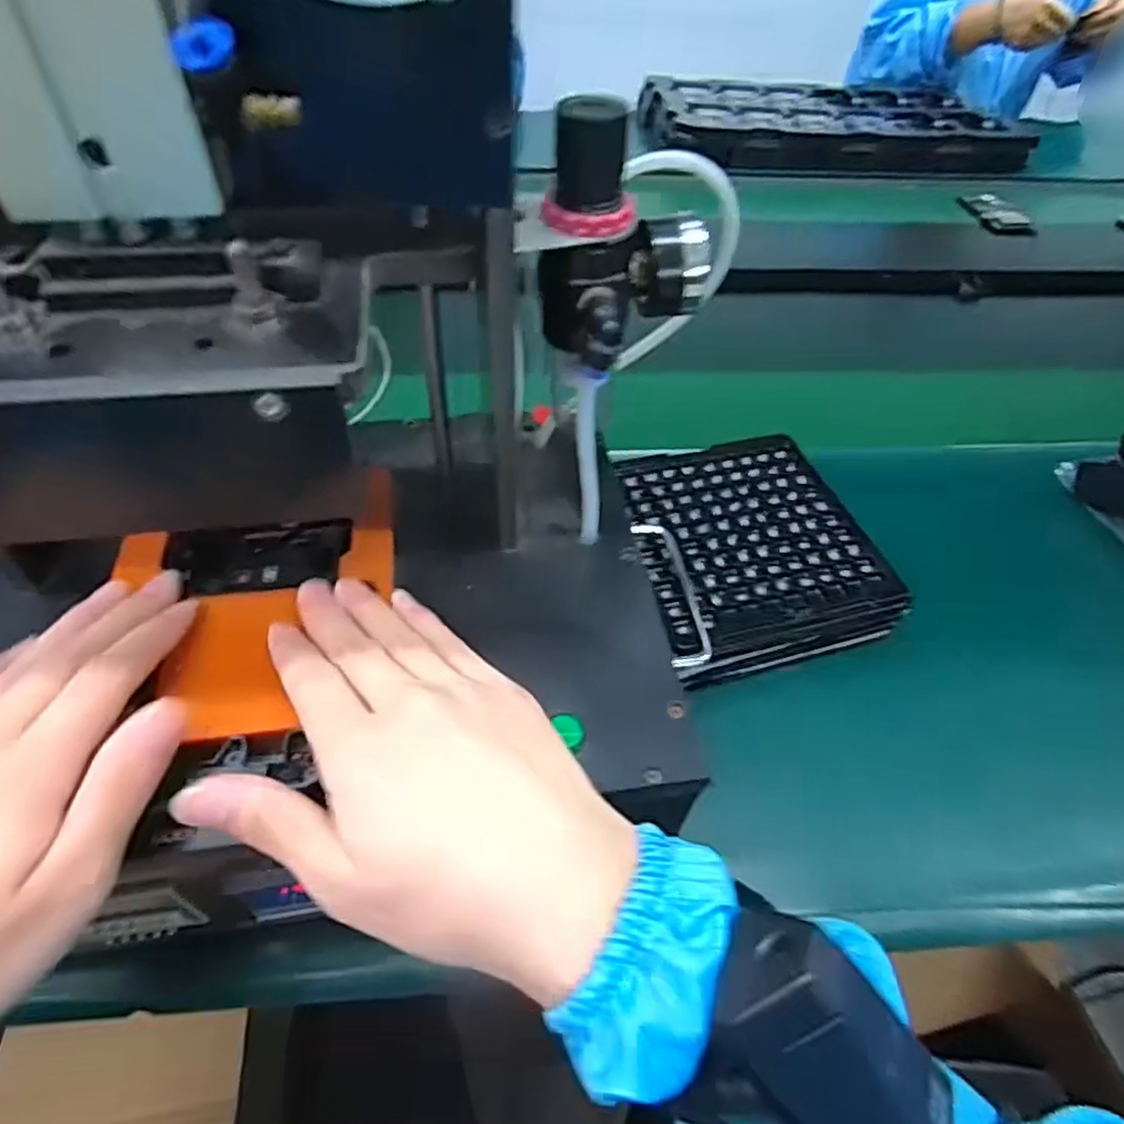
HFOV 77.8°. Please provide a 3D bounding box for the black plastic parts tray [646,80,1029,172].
[{"bbox_3d":[0.423,-0.719,1.141,0.559,0.054,0.379,1,48,-3],"label":"black plastic parts tray"}]

